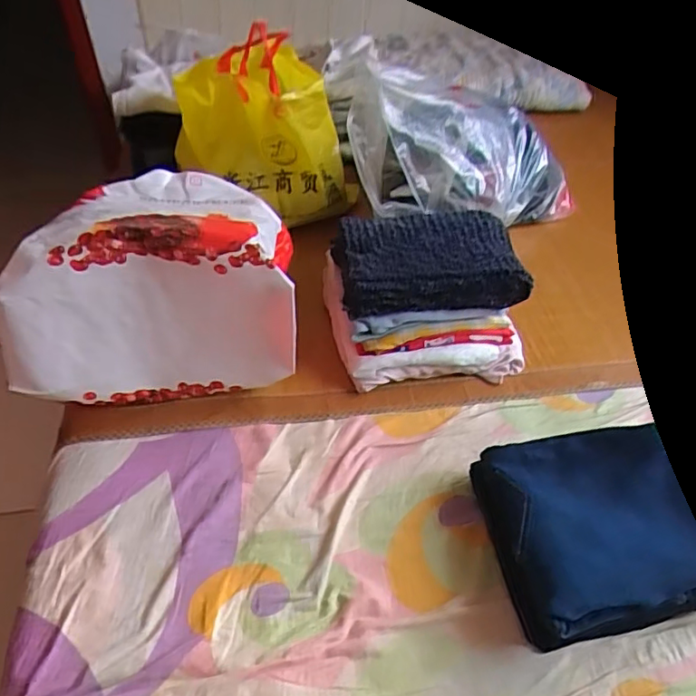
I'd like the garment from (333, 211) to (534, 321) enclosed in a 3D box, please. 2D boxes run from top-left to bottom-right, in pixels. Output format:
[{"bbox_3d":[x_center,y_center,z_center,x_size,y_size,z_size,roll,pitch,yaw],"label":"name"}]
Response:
[{"bbox_3d":[0.125,-0.145,0.973,0.290,0.075,0.210,-7,45,-8],"label":"garment"}]

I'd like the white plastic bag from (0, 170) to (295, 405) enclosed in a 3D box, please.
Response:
[{"bbox_3d":[-0.286,-0.107,0.890,0.391,0.234,0.297,-9,45,-9],"label":"white plastic bag"}]

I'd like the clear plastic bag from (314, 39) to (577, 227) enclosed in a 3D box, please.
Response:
[{"bbox_3d":[0.256,-0.346,1.135,0.555,0.209,0.242,4,38,-32],"label":"clear plastic bag"}]

